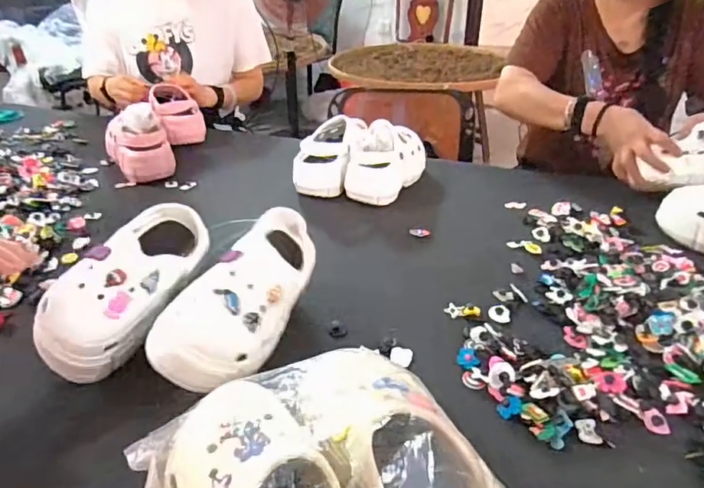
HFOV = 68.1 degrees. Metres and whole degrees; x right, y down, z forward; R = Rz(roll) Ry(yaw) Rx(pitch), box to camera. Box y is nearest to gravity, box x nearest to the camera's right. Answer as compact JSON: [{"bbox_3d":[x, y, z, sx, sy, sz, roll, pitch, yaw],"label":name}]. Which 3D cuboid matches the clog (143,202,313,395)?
[{"bbox_3d":[-0.121,0.061,0.589,0.095,0.130,0.243,8,32,14],"label":"clog"}]

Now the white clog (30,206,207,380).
[{"bbox_3d":[-0.253,0.040,0.602,0.097,0.090,0.238,12,47,19],"label":"white clog"}]

